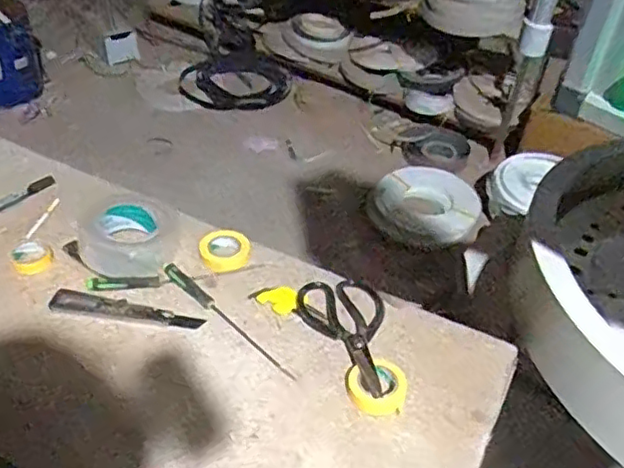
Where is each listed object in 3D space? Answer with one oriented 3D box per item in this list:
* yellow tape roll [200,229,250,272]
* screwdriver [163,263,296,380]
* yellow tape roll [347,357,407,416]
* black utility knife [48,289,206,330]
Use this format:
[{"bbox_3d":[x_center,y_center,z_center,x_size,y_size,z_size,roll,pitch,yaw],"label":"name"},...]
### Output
[{"bbox_3d":[-0.115,0.020,0.840,0.064,0.025,0.062,2,42,-2],"label":"yellow tape roll"},{"bbox_3d":[-0.101,0.098,0.746,0.225,0.021,0.016,32,49,28],"label":"screwdriver"},{"bbox_3d":[0.071,0.163,0.680,0.062,0.017,0.063,2,42,-2],"label":"yellow tape roll"},{"bbox_3d":[-0.221,0.091,0.755,0.181,0.023,0.026,5,42,1],"label":"black utility knife"}]

